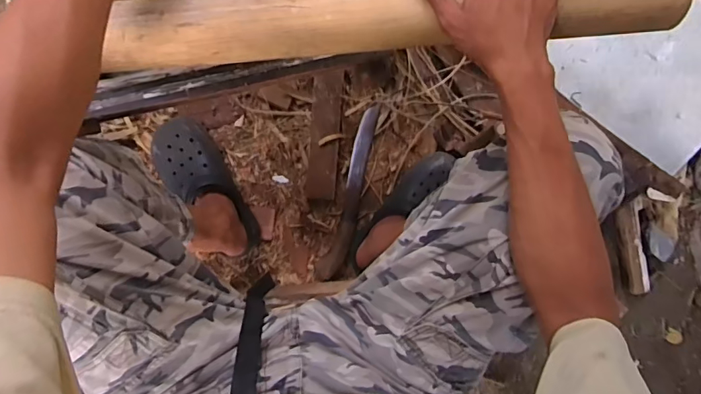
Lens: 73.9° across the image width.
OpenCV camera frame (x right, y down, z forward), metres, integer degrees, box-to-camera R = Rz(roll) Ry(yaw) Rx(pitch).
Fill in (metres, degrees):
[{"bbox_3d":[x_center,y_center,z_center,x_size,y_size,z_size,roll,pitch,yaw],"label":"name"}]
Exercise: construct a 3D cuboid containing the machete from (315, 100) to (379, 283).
[{"bbox_3d":[0.005,-0.007,0.920,0.052,0.019,0.353,17,91,-7],"label":"machete"}]

